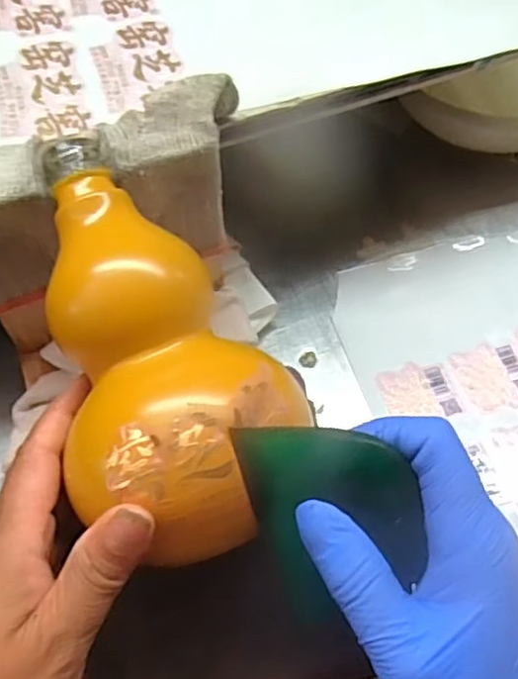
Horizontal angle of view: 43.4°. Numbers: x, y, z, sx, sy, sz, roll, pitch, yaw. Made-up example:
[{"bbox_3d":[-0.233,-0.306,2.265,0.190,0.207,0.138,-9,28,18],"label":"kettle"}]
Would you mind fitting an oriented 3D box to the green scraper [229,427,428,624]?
[{"bbox_3d":[0.027,0.062,0.231,0.058,0.012,0.071,-12,105,10],"label":"green scraper"}]

